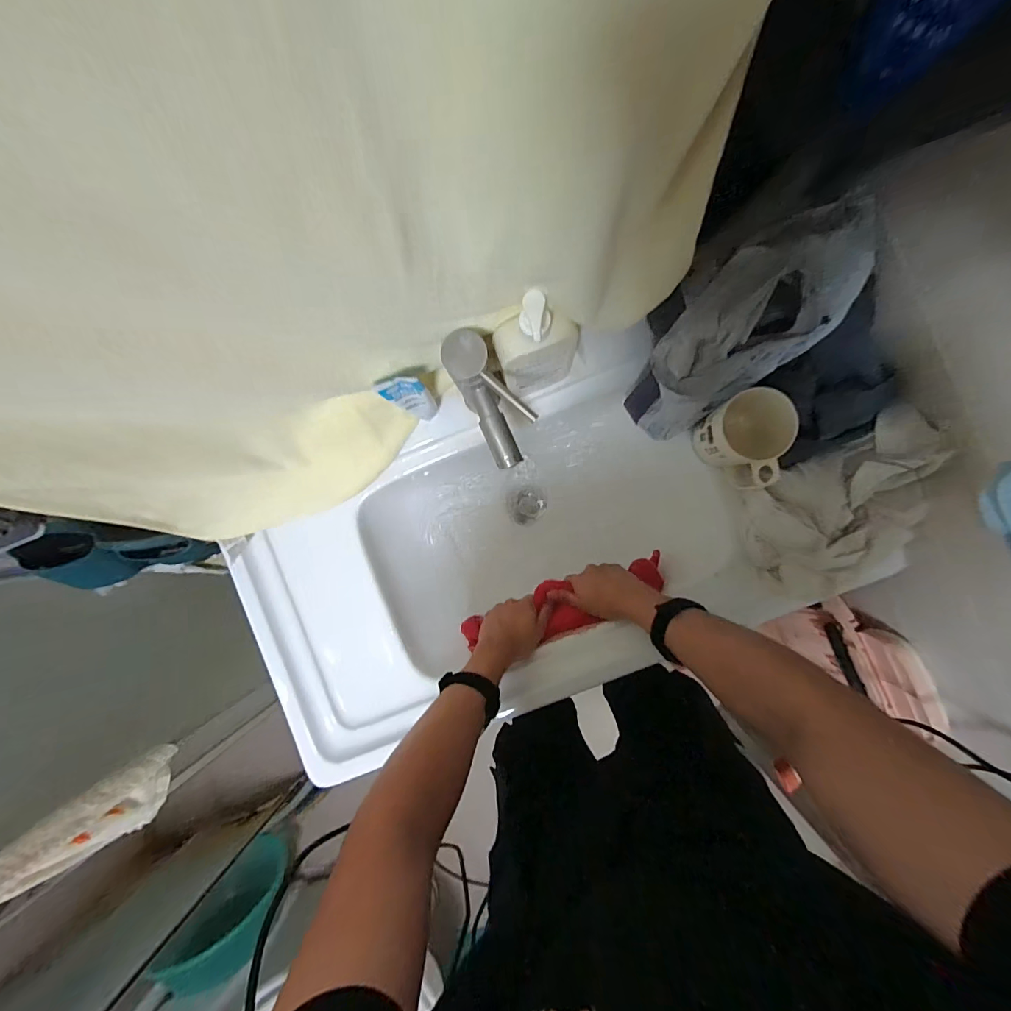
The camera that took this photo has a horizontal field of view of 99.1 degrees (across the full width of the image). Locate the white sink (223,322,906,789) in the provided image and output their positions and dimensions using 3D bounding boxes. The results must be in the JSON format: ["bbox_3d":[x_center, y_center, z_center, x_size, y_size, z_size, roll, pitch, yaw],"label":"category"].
[{"bbox_3d":[-0.020,0.065,0.636,0.658,0.159,0.382,-22,89,3],"label":"white sink"}]

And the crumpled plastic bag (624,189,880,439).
[{"bbox_3d":[0.236,-0.197,0.469,0.151,0.070,0.291,34,131,-21],"label":"crumpled plastic bag"}]

